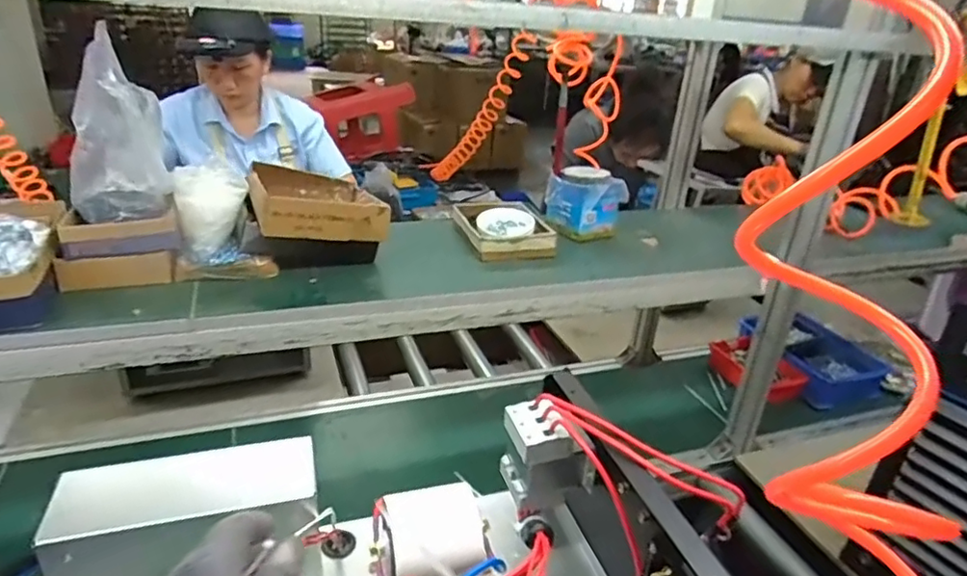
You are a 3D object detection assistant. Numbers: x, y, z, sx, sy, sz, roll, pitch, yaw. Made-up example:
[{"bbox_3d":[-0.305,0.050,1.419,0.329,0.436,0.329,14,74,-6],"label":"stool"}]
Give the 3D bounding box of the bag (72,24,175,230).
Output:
[{"bbox_3d":[-0.499,-0.209,0.807,0.112,0.224,0.110,-14,32,-34],"label":"bag"}]

